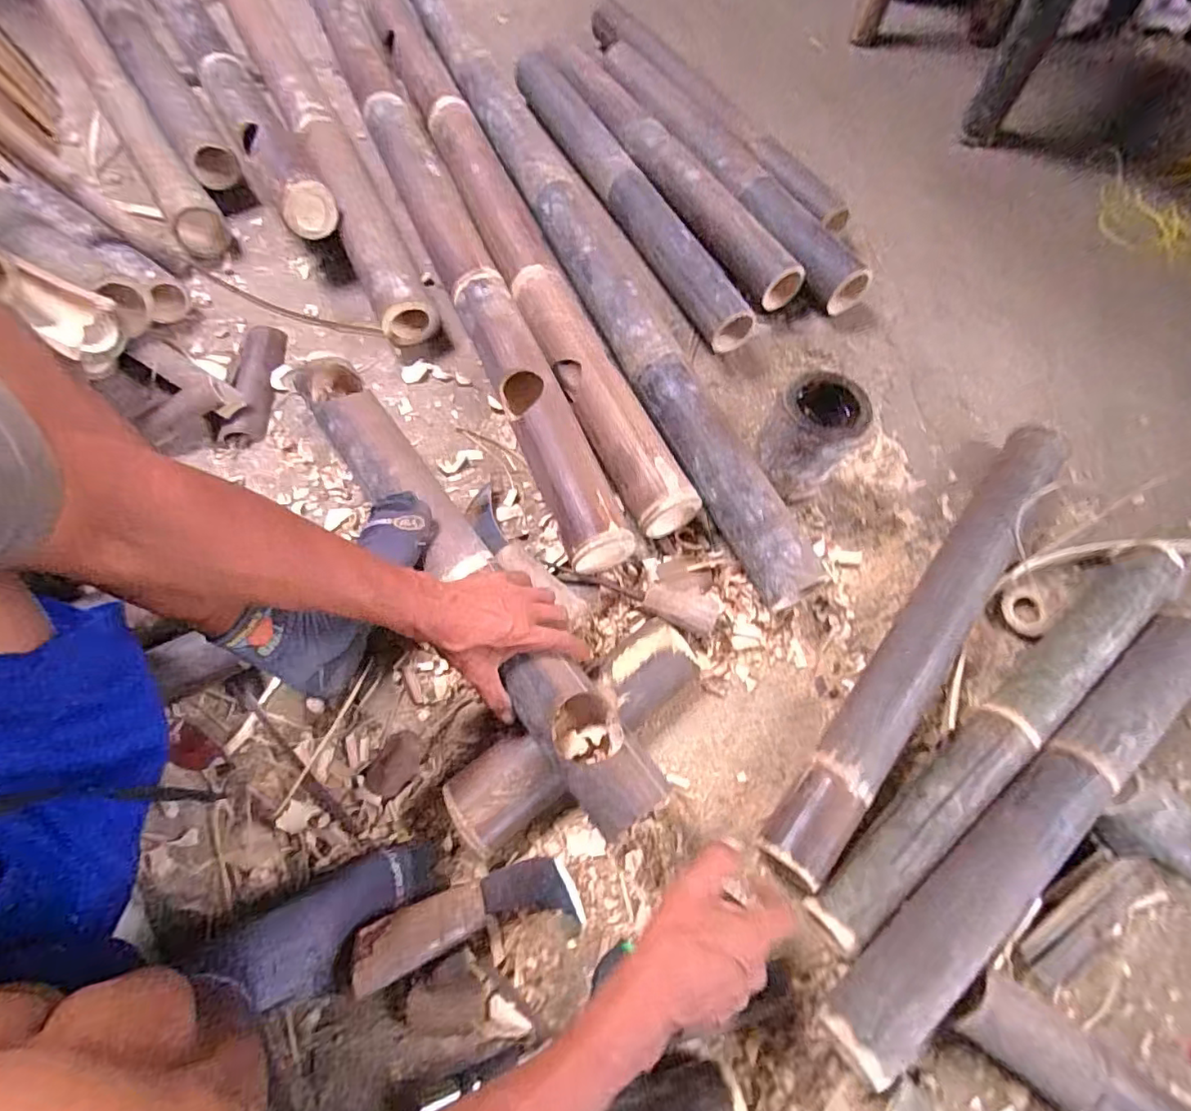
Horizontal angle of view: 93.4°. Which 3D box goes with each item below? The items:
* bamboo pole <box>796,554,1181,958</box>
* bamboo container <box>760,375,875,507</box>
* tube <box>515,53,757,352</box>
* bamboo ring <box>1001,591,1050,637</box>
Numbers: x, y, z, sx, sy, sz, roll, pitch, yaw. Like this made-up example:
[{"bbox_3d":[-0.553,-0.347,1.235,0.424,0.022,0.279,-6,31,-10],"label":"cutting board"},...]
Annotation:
[{"bbox_3d":[0.425,0.169,0.579,0.578,0.057,0.058,-36,71,-15],"label":"bamboo pole"},{"bbox_3d":[0.248,-0.129,0.664,0.088,0.141,0.096,0,66,0],"label":"bamboo container"},{"bbox_3d":[0.036,-0.588,0.893,0.086,0.075,0.690,-26,69,-11],"label":"tube"},{"bbox_3d":[0.495,0.067,0.646,0.043,0.015,0.052,-9,66,-4],"label":"bamboo ring"}]

